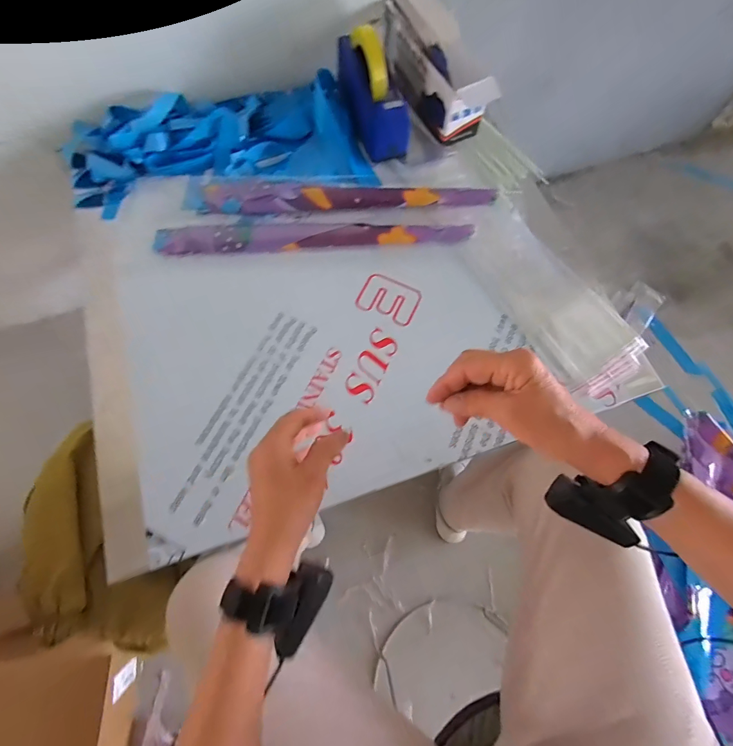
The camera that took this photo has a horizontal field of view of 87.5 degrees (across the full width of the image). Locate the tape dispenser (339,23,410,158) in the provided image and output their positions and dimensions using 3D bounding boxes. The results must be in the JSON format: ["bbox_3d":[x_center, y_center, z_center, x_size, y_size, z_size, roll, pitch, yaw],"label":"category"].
[{"bbox_3d":[0.011,-0.494,0.667,0.078,0.127,0.186,-16,71,-5],"label":"tape dispenser"}]

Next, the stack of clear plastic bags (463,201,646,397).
[{"bbox_3d":[0.280,-0.130,0.603,0.144,0.014,0.340,-30,73,-10],"label":"stack of clear plastic bags"}]

